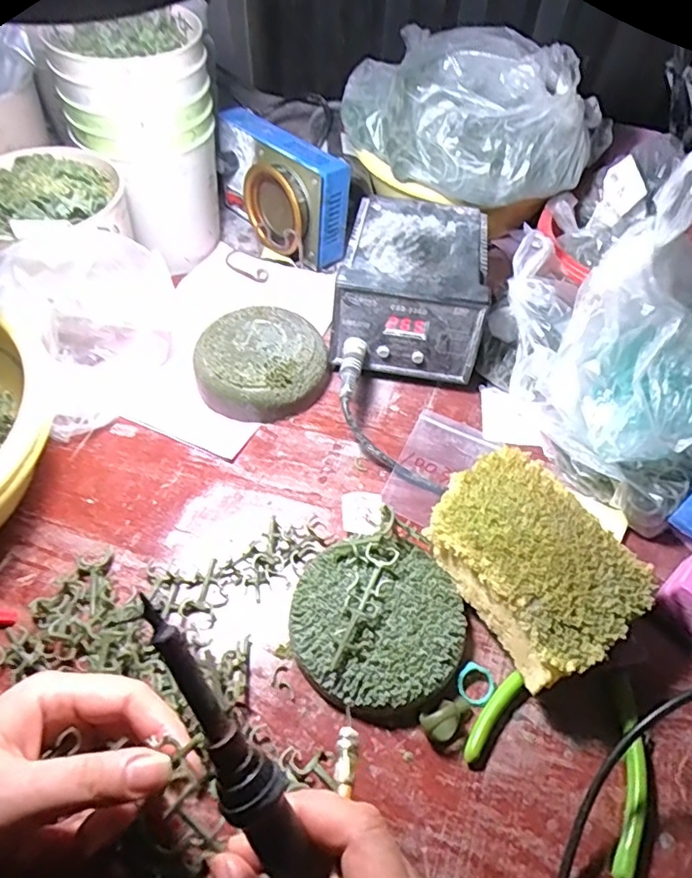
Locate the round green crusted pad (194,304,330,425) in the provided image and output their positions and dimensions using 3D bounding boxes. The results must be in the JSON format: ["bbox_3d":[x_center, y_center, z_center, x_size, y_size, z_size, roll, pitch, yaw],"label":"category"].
[{"bbox_3d":[-0.071,-0.060,0.459,0.103,0.041,0.094,1,53,-2],"label":"round green crusted pad"}]

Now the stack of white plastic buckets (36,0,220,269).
[{"bbox_3d":[-0.163,-0.245,0.479,0.109,0.173,0.099,-36,63,-25],"label":"stack of white plastic buckets"}]

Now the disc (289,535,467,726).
[{"bbox_3d":[0.019,0.113,0.342,0.101,0.030,0.100,1,53,-2],"label":"disc"}]

